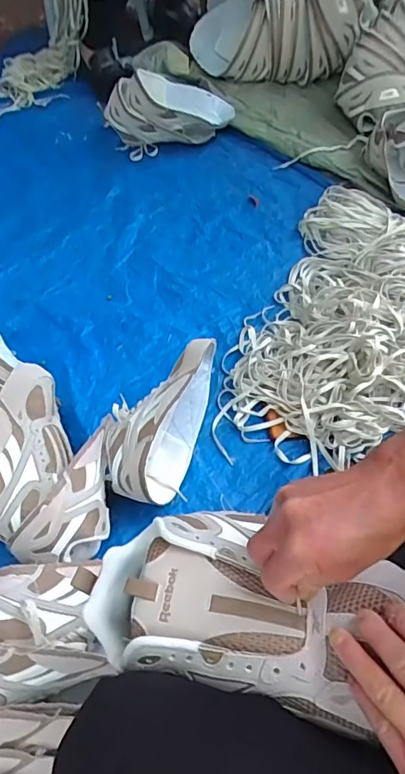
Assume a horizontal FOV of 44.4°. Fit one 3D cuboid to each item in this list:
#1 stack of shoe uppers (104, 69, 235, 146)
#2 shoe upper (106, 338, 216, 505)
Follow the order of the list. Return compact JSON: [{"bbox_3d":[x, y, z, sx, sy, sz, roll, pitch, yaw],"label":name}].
[{"bbox_3d":[-0.084,-0.670,1.213,0.277,0.132,0.161,14,60,14],"label":"stack of shoe uppers"},{"bbox_3d":[-0.065,0.053,0.734,0.118,0.169,0.225,10,59,9],"label":"shoe upper"}]

